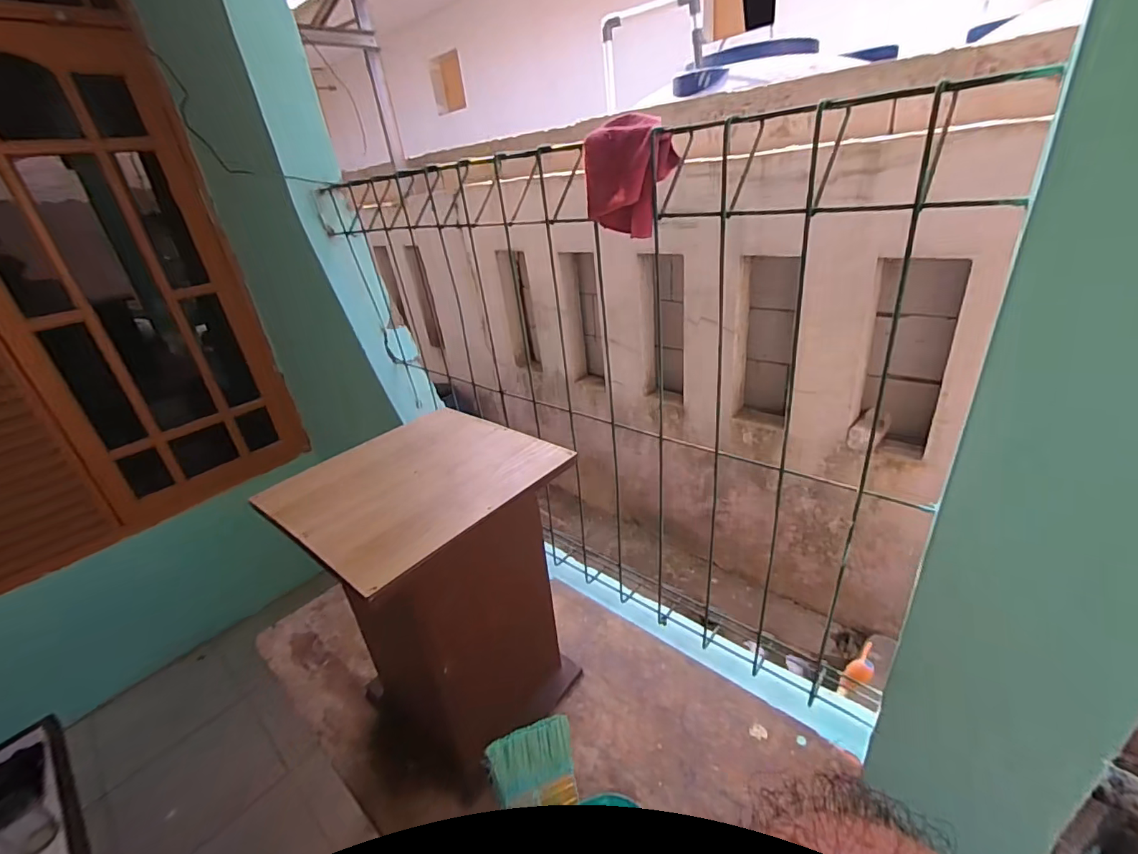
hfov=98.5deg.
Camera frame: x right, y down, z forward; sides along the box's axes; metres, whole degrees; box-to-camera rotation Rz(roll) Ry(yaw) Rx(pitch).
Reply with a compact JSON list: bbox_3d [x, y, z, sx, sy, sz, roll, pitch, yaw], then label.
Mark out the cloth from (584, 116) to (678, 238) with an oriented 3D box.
[{"bbox_3d":[0.090,-0.362,0.702,0.101,0.144,0.134,8,30,26],"label":"cloth"}]

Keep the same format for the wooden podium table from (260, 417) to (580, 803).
[{"bbox_3d":[-0.183,0.262,0.761,0.283,0.453,0.312,17,35,38],"label":"wooden podium table"}]

